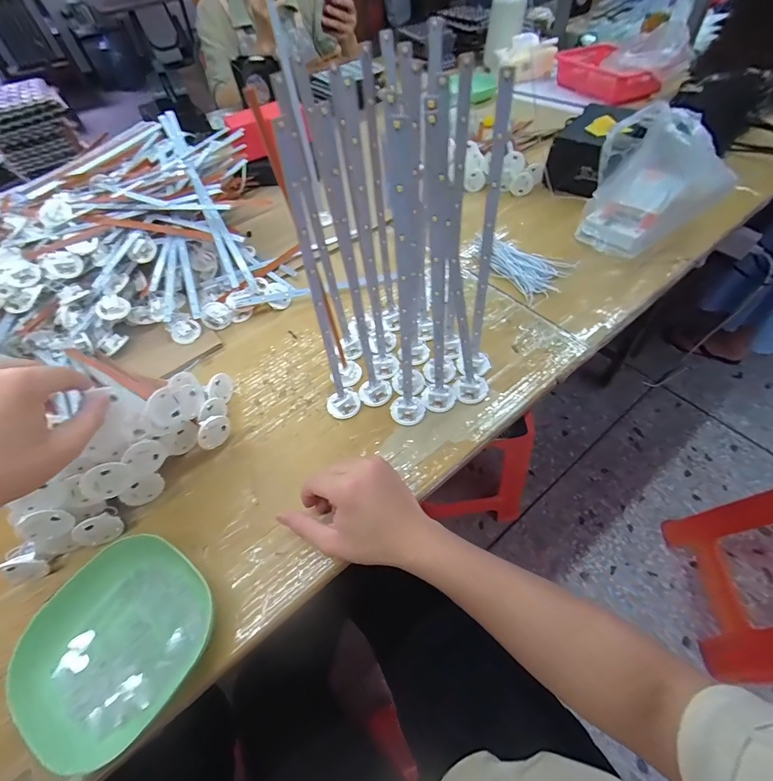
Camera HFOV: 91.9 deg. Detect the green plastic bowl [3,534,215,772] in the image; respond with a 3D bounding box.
[{"bbox_3d":[-0.226,0.204,0.312,0.142,0.038,0.134,27,61,23],"label":"green plastic bowl"}]

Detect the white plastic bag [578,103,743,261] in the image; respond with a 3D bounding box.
[{"bbox_3d":[0.375,-0.286,0.521,0.087,0.161,0.145,-39,60,-21],"label":"white plastic bag"}]

